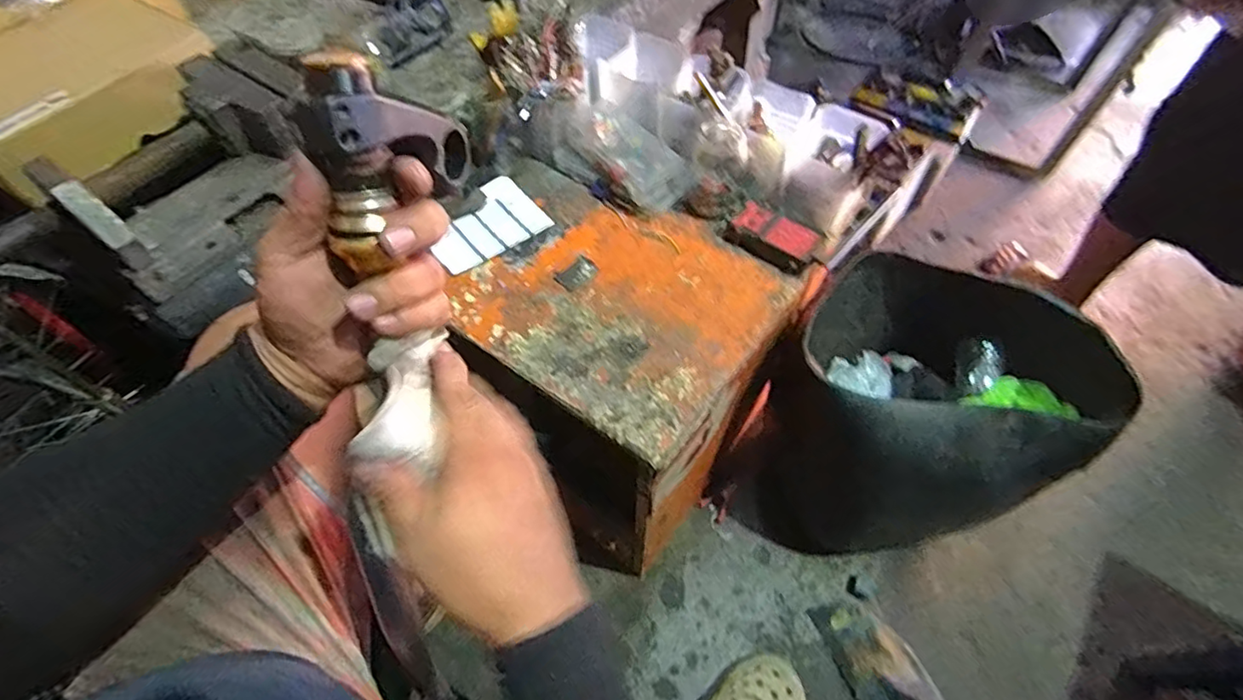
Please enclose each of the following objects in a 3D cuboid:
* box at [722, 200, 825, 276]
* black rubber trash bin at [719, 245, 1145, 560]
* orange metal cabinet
[{"bbox_3d":[0.177,-0.131,0.688,0.102,0.027,0.060,35,64,20],"label":"box"},{"bbox_3d":[0.416,0.109,0.883,0.374,0.393,0.407,37,65,21],"label":"black rubber trash bin"},{"bbox_3d":[-0.038,0.046,0.851,0.381,0.440,0.331,32,63,19],"label":"orange metal cabinet"}]

